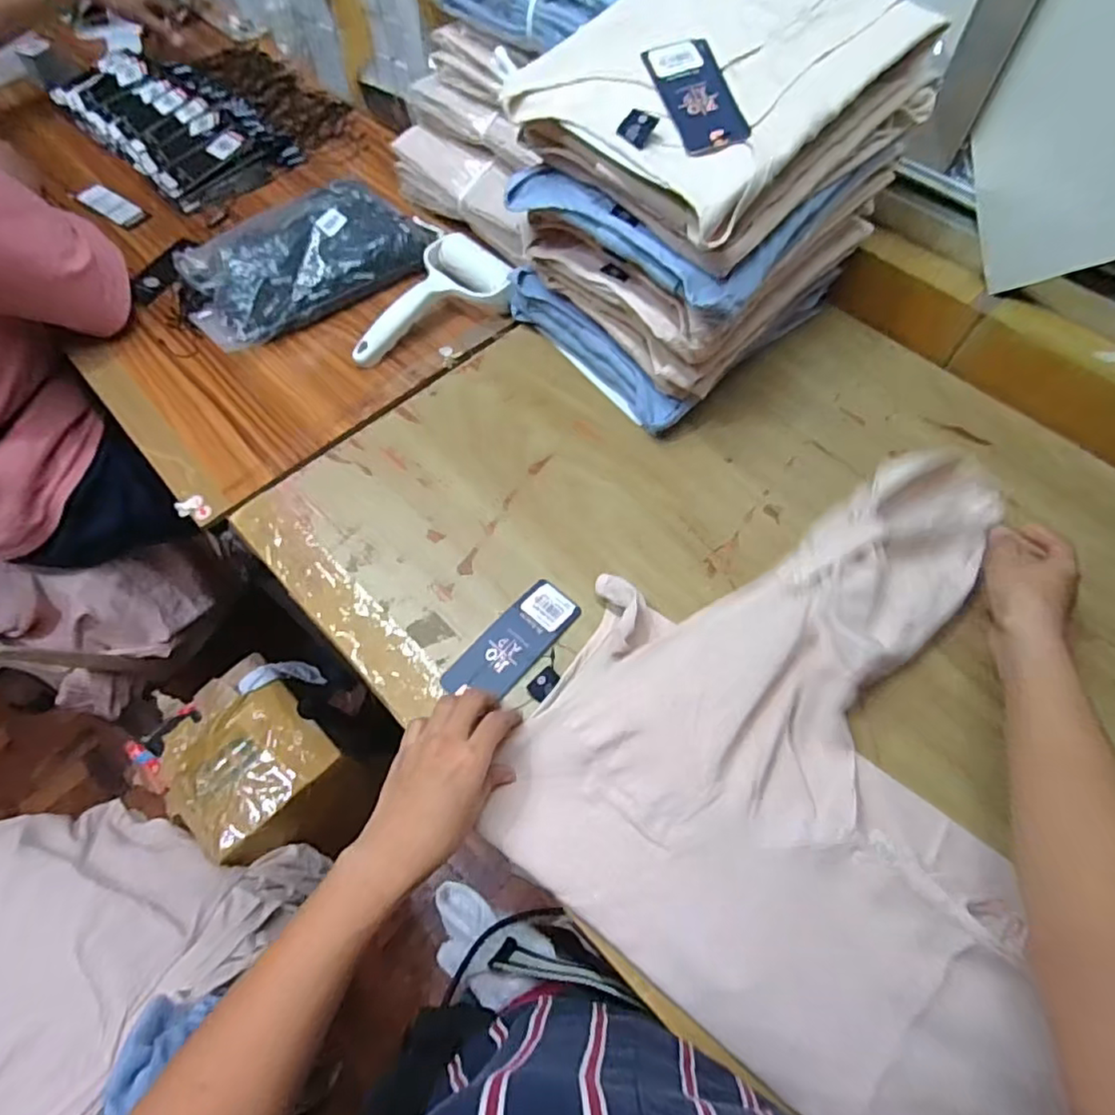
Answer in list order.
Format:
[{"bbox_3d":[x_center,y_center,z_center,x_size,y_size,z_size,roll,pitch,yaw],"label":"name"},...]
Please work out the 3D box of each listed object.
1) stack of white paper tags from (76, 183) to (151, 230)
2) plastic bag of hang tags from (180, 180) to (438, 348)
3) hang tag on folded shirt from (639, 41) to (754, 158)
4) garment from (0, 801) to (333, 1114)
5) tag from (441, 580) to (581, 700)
[{"bbox_3d":[-0.566,-0.447,0.800,0.106,0.006,0.037,33,67,16],"label":"stack of white paper tags"},{"bbox_3d":[-0.282,-0.331,0.691,0.251,0.059,0.159,-34,67,-17],"label":"plastic bag of hang tags"},{"bbox_3d":[0.100,-0.333,0.451,0.048,0.004,0.119,-15,67,2],"label":"hang tag on folded shirt"},{"bbox_3d":[-0.637,0.491,0.707,0.359,0.137,0.489,38,68,18],"label":"garment"},{"bbox_3d":[-0.034,0.067,0.494,0.048,0.004,0.116,37,66,21],"label":"tag"}]

